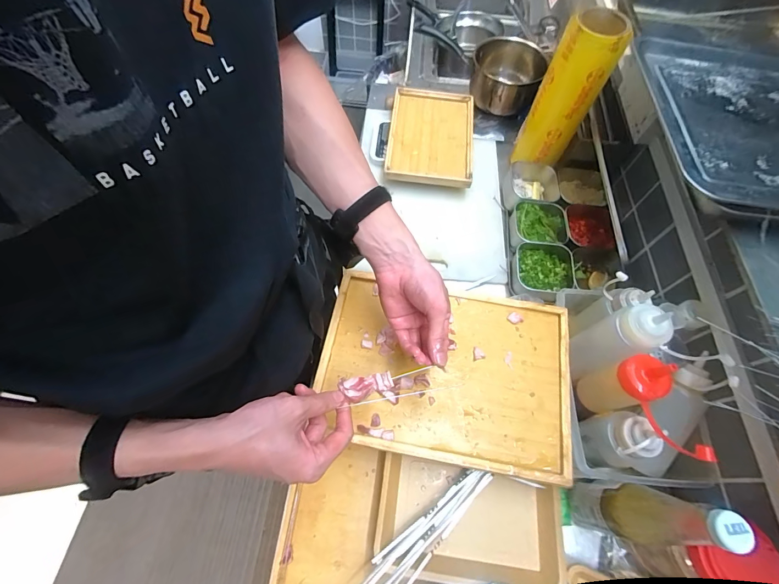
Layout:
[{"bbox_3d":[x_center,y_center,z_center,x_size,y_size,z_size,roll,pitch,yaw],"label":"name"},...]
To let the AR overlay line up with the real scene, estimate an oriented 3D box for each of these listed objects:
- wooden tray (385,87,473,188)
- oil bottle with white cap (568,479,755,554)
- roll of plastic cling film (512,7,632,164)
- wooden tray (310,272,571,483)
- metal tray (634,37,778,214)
[{"bbox_3d":[0.096,-0.363,0.827,0.190,0.037,0.277,5,62,0],"label":"wooden tray"},{"bbox_3d":[0.302,0.260,0.419,0.065,0.226,0.060,6,62,1],"label":"oil bottle with white cap"},{"bbox_3d":[0.351,-0.396,0.712,0.105,0.275,0.116,23,64,9],"label":"roll of plastic cling film"},{"bbox_3d":[0.081,0.112,0.530,0.362,0.023,0.241,10,63,3],"label":"wooden tray"},{"bbox_3d":[0.564,-0.234,0.503,0.371,0.039,0.340,3,62,-1],"label":"metal tray"}]

